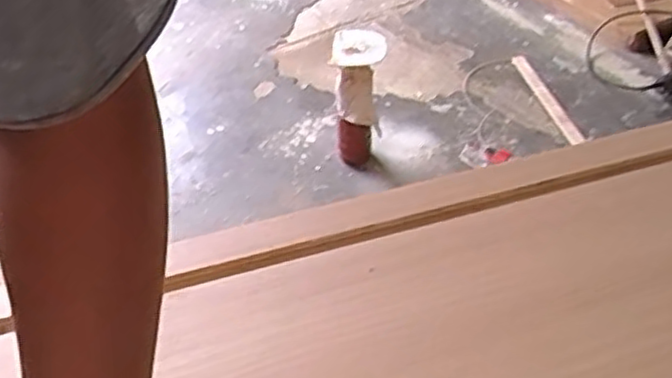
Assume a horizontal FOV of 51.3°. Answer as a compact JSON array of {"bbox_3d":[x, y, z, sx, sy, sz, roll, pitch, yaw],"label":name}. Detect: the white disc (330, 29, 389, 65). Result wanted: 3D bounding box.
[{"bbox_3d":[0.054,-0.322,1.587,0.123,0.029,0.136,2,43,4],"label":"white disc"}]

